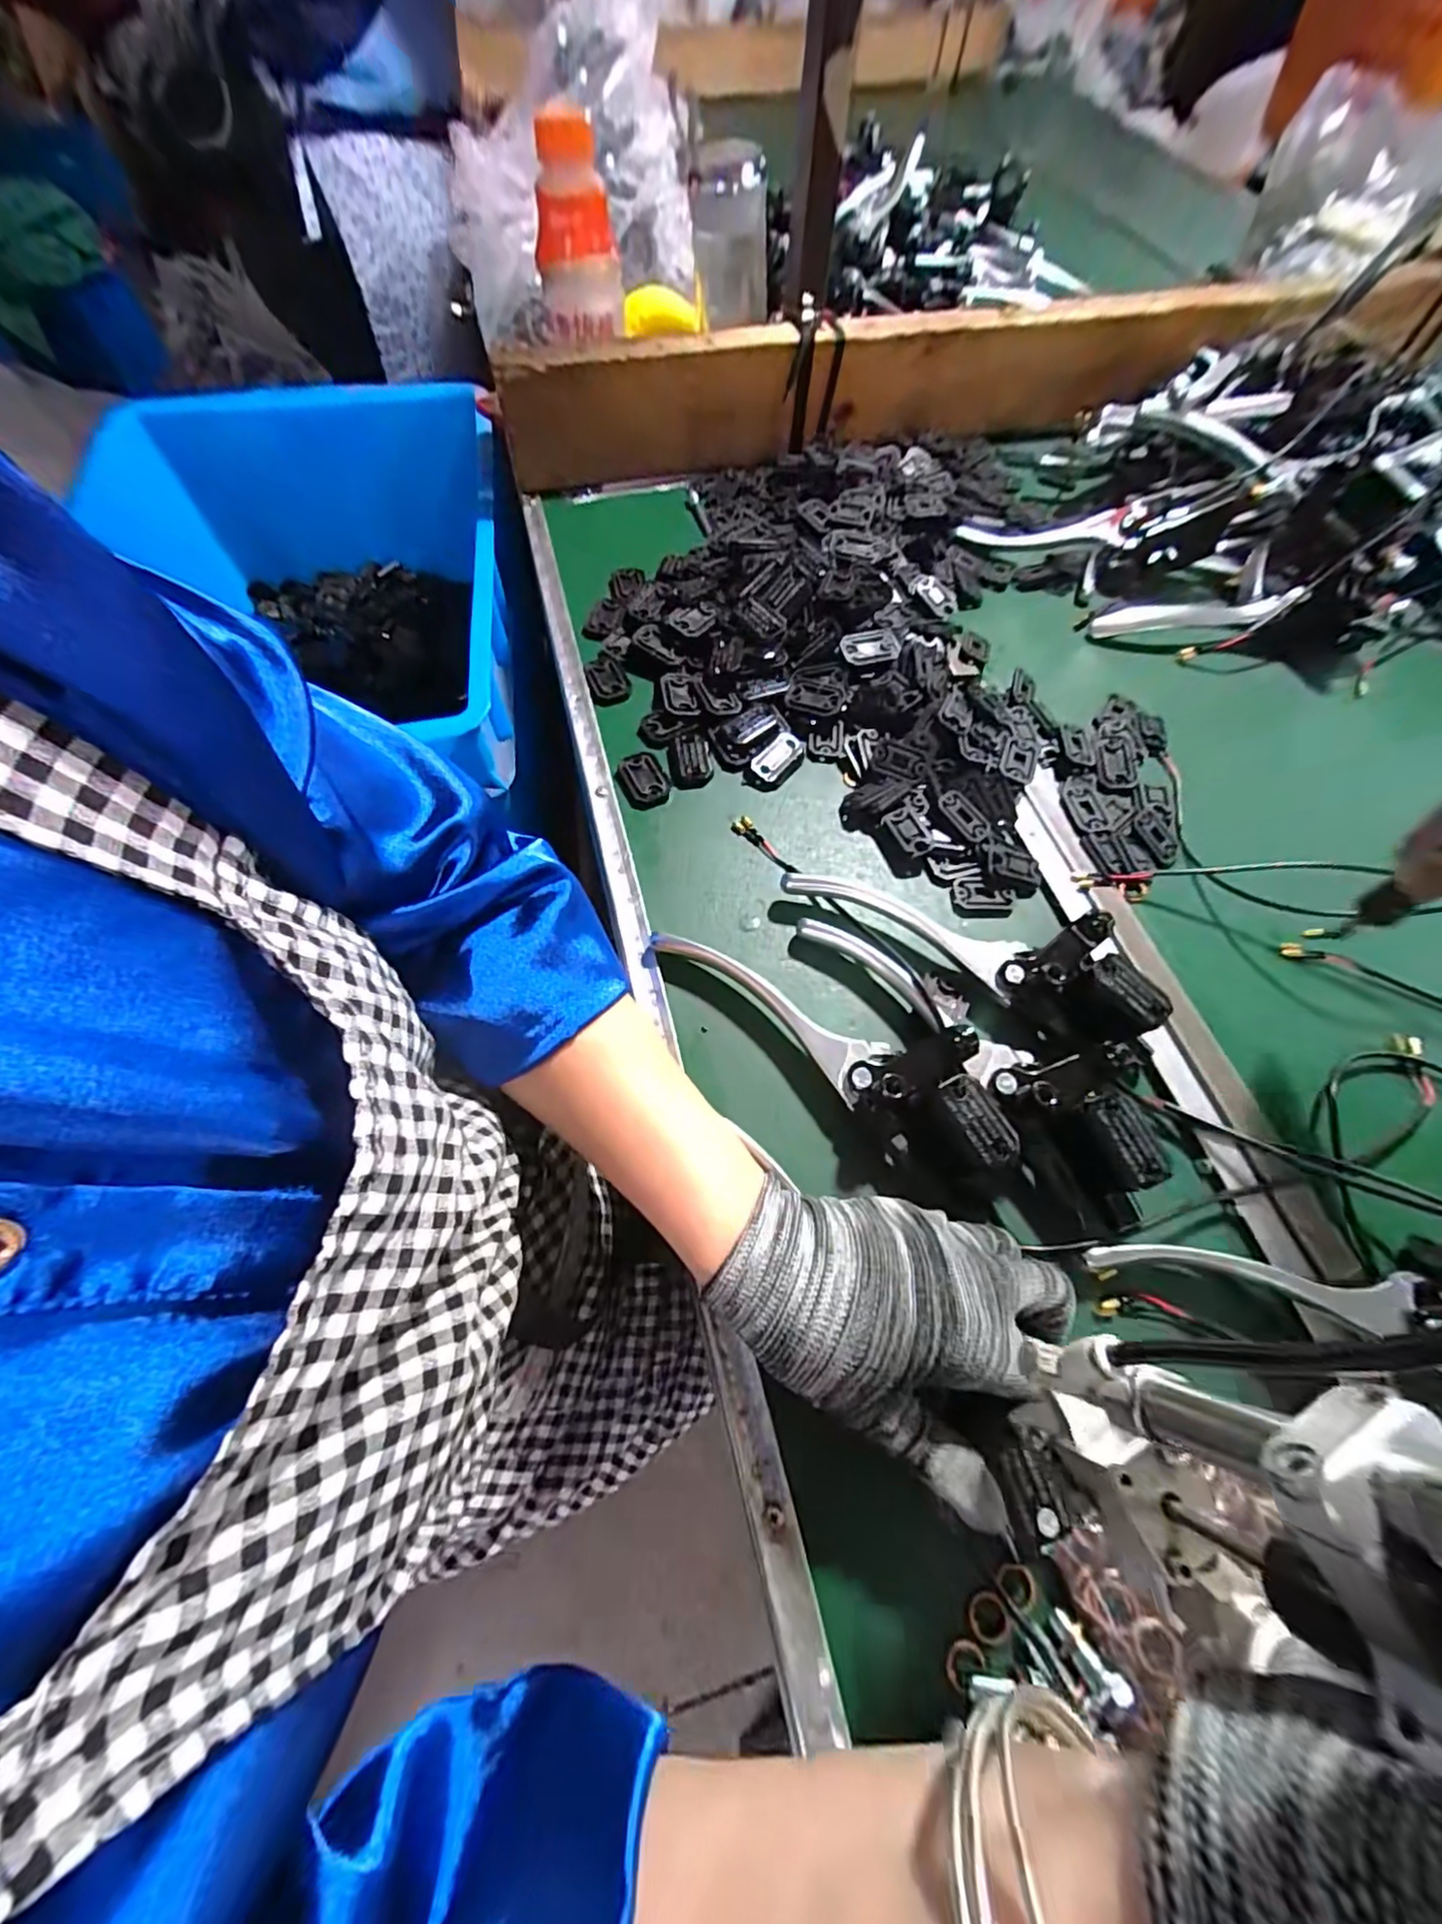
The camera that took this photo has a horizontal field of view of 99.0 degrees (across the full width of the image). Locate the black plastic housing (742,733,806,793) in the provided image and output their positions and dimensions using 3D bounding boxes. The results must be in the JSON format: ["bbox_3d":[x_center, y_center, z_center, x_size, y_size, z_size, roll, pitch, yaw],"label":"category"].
[{"bbox_3d":[0.040,-0.139,0.424,0.026,0.006,0.052,32,68,15],"label":"black plastic housing"}]

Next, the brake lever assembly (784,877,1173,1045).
[{"bbox_3d":[0.139,-0.020,0.351,0.206,0.040,0.067,25,67,13],"label":"brake lever assembly"}]

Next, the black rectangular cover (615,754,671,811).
[{"bbox_3d":[-0.052,-0.122,0.414,0.031,0.006,0.042,-22,65,-10],"label":"black rectangular cover"}]

